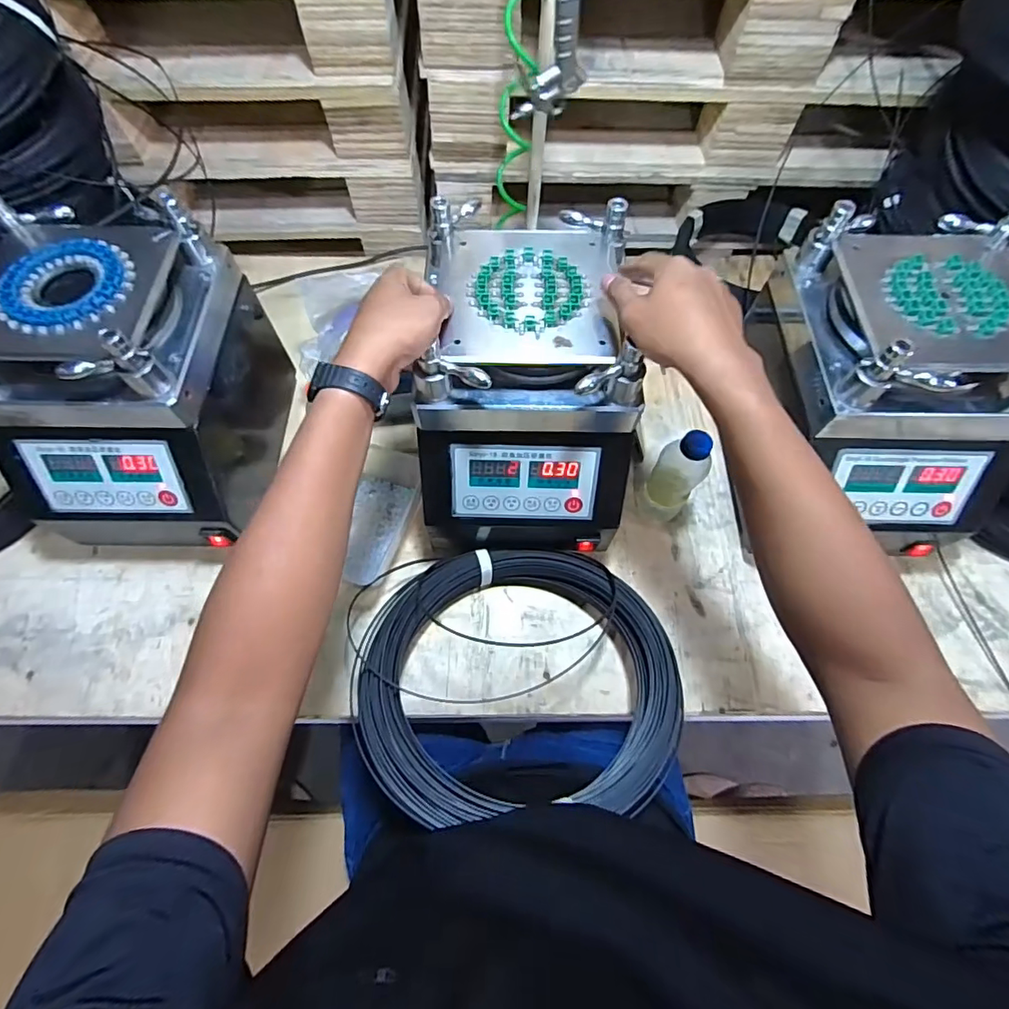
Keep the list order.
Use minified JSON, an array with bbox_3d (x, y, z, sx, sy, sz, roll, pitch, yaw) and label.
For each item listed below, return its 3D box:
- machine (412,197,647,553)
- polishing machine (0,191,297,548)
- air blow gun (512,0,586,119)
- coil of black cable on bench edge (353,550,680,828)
[{"bbox_3d":[0.025,-0.110,0.553,0.209,0.235,0.252,3,66,2],"label":"machine"},{"bbox_3d":[-0.412,-0.135,0.584,0.213,0.278,0.298,0,66,0],"label":"polishing machine"},{"bbox_3d":[0.052,-0.531,0.552,0.079,0.169,0.026,-8,66,-3],"label":"air blow gun"},{"bbox_3d":[0.018,0.164,0.518,0.305,0.056,0.280,-1,48,-4],"label":"coil of black cable on bench edge"}]

